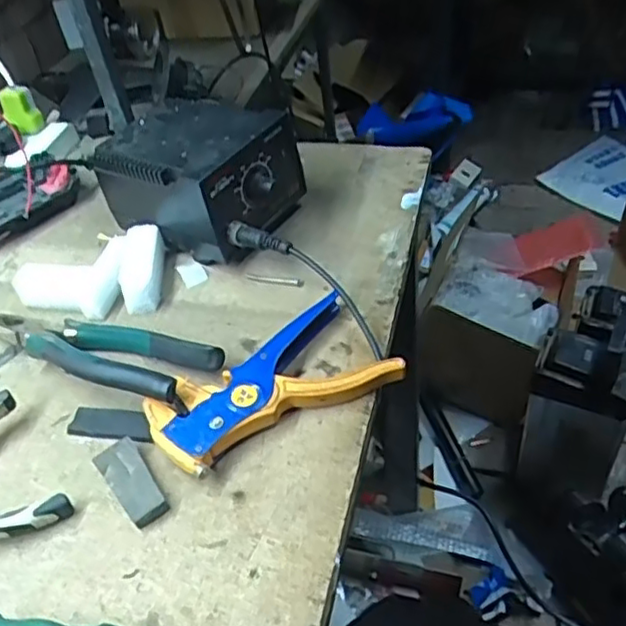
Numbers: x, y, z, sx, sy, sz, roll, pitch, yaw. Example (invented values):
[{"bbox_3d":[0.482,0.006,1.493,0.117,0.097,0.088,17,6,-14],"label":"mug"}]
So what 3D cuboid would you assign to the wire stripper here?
[{"bbox_3d":[-0.032,0.047,0.462,0.162,0.024,0.089,-24,49,-15],"label":"wire stripper"}]

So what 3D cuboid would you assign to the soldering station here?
[{"bbox_3d":[-0.097,-0.123,0.586,0.161,0.090,0.116,22,53,24],"label":"soldering station"}]

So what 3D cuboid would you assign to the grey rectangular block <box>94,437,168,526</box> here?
[{"bbox_3d":[-0.116,0.107,0.424,0.027,0.010,0.063,-29,51,-19],"label":"grey rectangular block"}]

